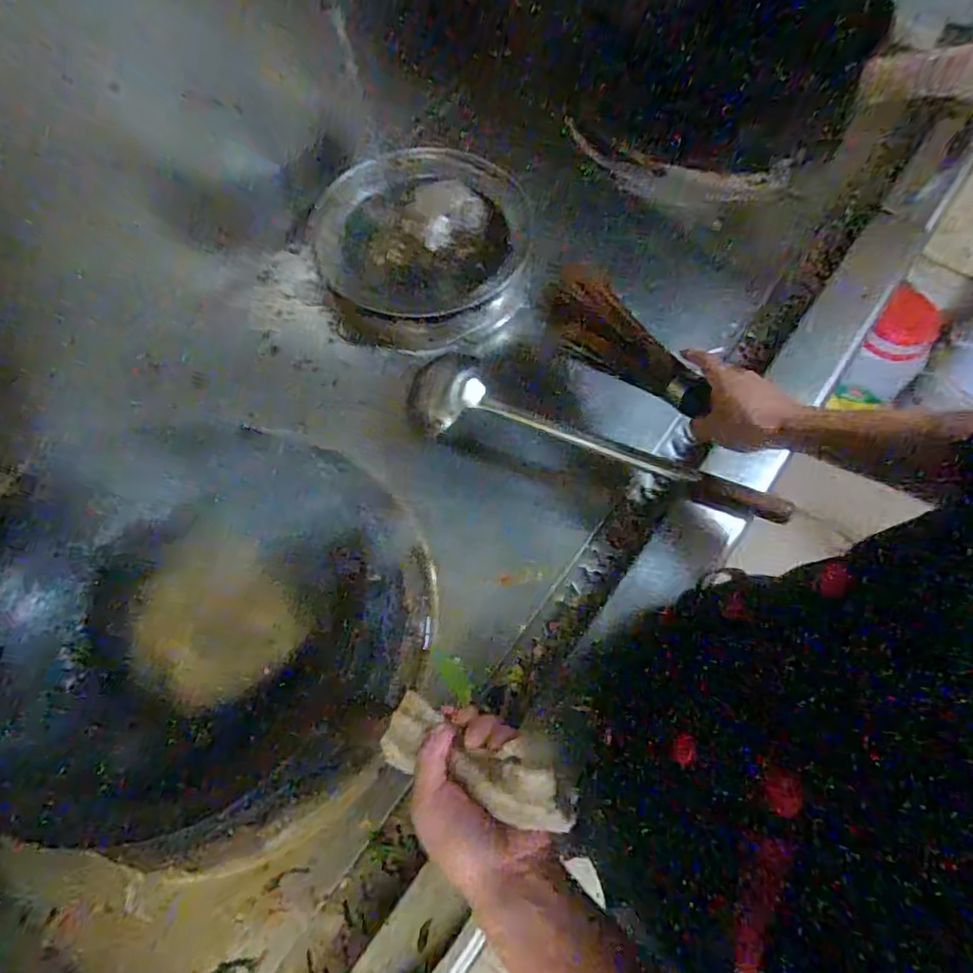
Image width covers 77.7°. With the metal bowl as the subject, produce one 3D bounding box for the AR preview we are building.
[{"bbox_3d":[-0.085,-0.344,0.871,0.325,0.098,0.304,-1,66,2],"label":"metal bowl"}]

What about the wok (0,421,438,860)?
[{"bbox_3d":[-0.298,0.133,0.630,0.436,0.132,0.432,-1,66,2],"label":"wok"}]

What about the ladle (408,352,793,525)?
[{"bbox_3d":[0.124,-0.058,0.715,0.449,0.047,0.094,16,68,9],"label":"ladle"}]

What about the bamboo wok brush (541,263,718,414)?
[{"bbox_3d":[0.159,-0.162,0.695,0.082,0.058,0.208,-37,67,-13],"label":"bamboo wok brush"}]

